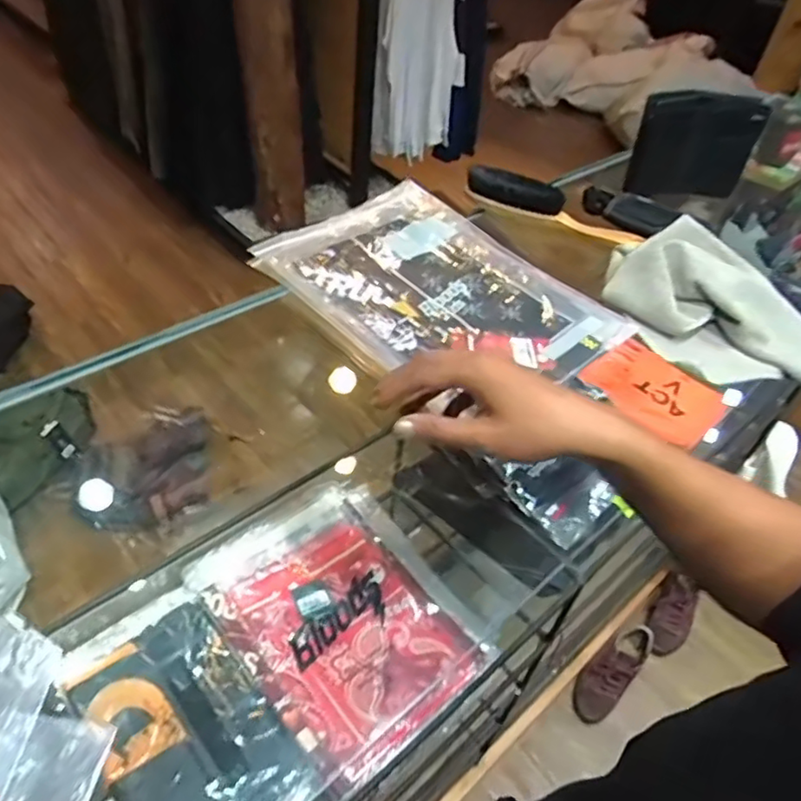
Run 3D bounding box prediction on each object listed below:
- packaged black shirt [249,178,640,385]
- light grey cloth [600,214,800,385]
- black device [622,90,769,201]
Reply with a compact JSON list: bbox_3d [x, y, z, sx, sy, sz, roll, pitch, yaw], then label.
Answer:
[{"bbox_3d":[0.039,-0.123,0.651,0.346,0.028,0.237,37,52,27],"label":"packaged black shirt"},{"bbox_3d":[0.327,-0.103,0.650,0.176,0.075,0.235,-23,52,-27],"label":"light grey cloth"},{"bbox_3d":[0.385,-0.328,0.814,0.156,0.142,0.028,4,53,-2],"label":"black device"}]

